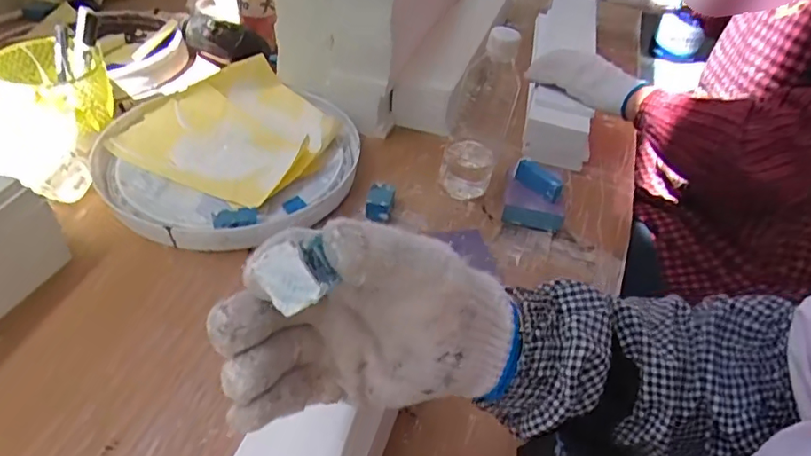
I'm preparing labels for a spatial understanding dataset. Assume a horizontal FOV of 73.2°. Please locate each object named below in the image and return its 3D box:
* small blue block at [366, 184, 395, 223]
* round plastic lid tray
[{"bbox_3d":[-0.029,-0.028,0.638,0.030,0.028,0.042,6,43,1],"label":"small blue block"},{"bbox_3d":[-0.215,-0.093,0.667,0.294,0.050,0.288,3,43,-3],"label":"round plastic lid tray"}]

